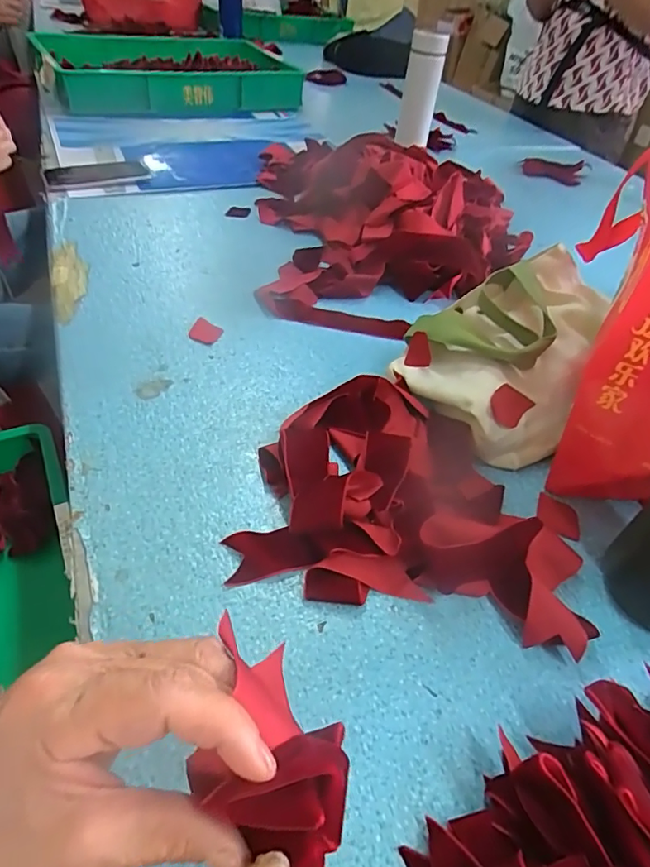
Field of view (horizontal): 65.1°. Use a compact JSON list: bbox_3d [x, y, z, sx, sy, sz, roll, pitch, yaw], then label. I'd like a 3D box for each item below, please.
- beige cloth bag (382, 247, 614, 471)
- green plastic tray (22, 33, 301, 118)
[{"bbox_3d":[0.187,-0.080,0.505,0.219,0.107,0.173,-27,54,-30],"label":"beige cloth bag"},{"bbox_3d":[-0.376,-0.860,1.220,0.522,0.101,0.387,-16,49,-22],"label":"green plastic tray"}]

